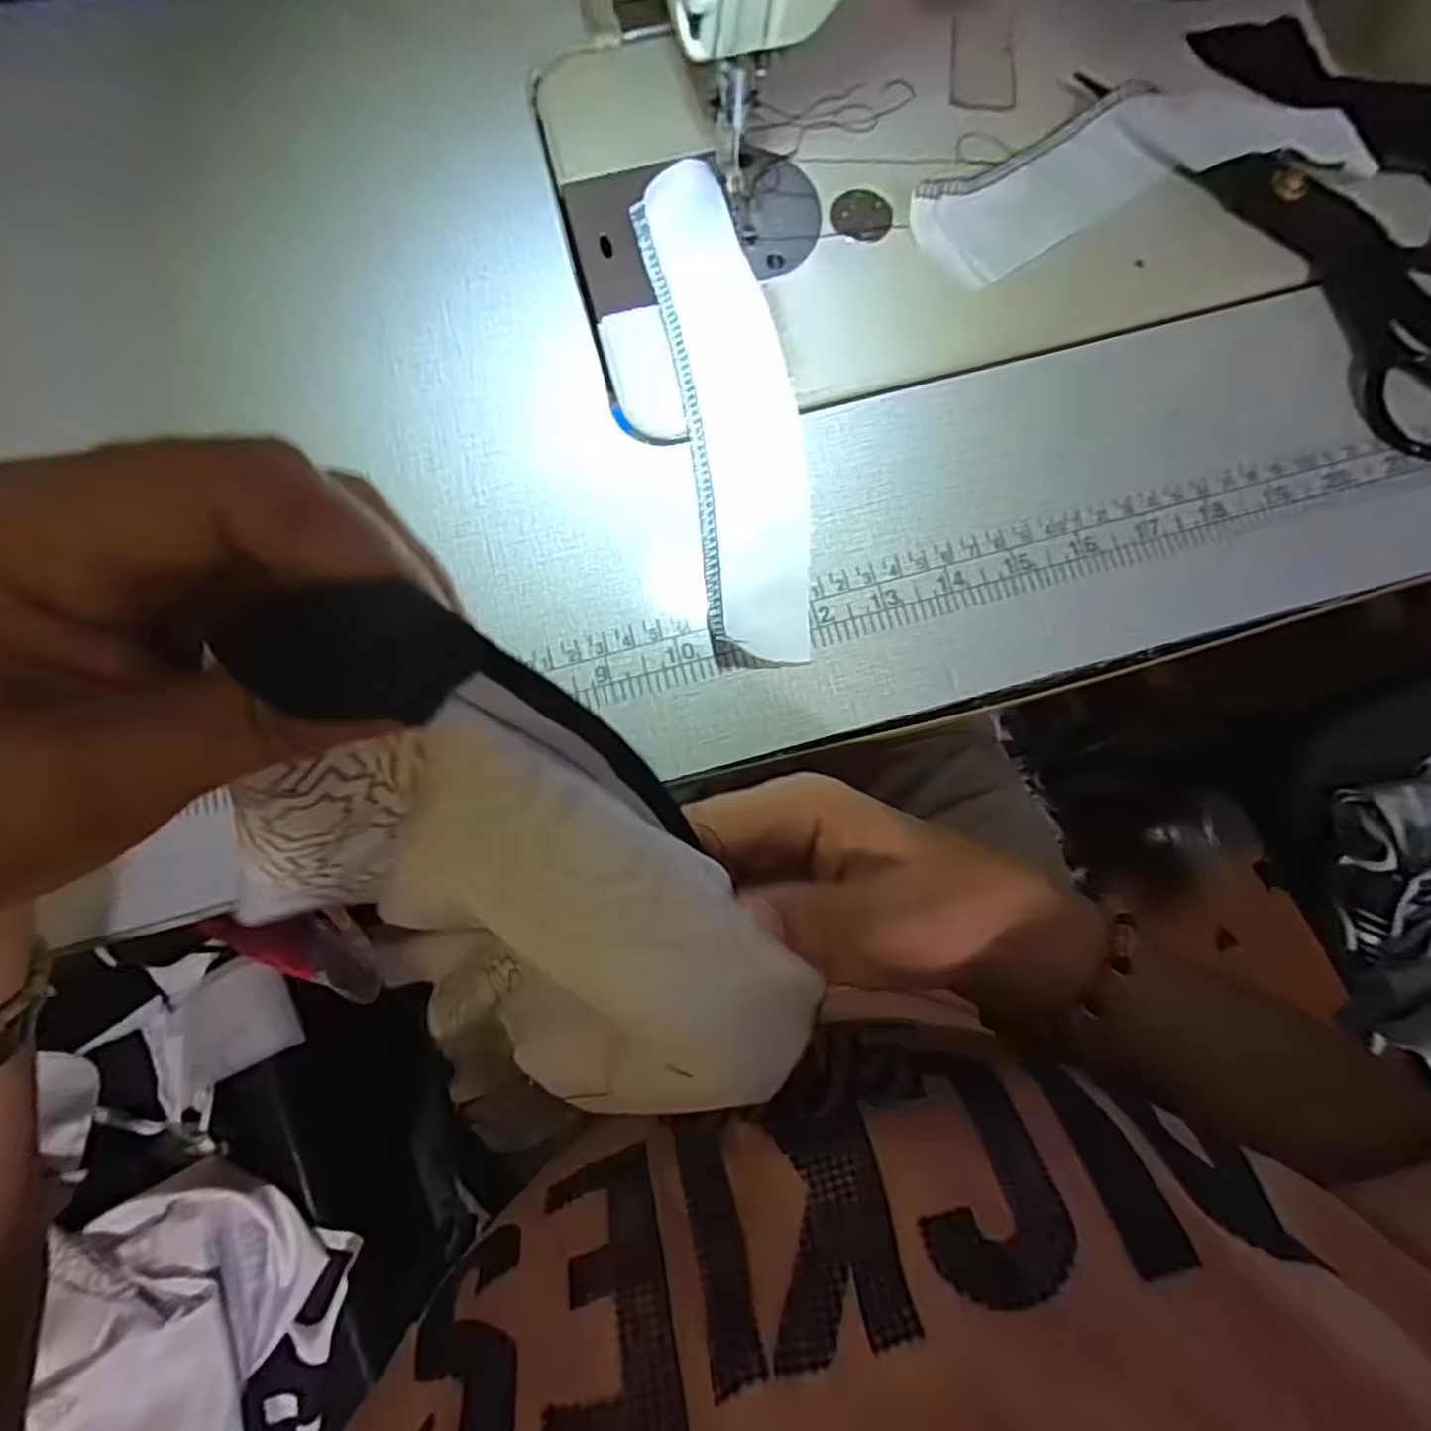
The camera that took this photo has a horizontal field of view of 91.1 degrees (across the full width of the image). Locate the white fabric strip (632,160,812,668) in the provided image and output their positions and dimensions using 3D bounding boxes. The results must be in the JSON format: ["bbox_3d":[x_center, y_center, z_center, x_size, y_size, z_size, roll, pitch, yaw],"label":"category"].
[{"bbox_3d":[0.007,-0.114,0.261,0.045,0.008,0.191,-10,82,-2],"label":"white fabric strip"}]

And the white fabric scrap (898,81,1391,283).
[{"bbox_3d":[0.162,-0.213,0.273,0.172,0.017,0.057,-13,82,-3],"label":"white fabric scrap"}]

